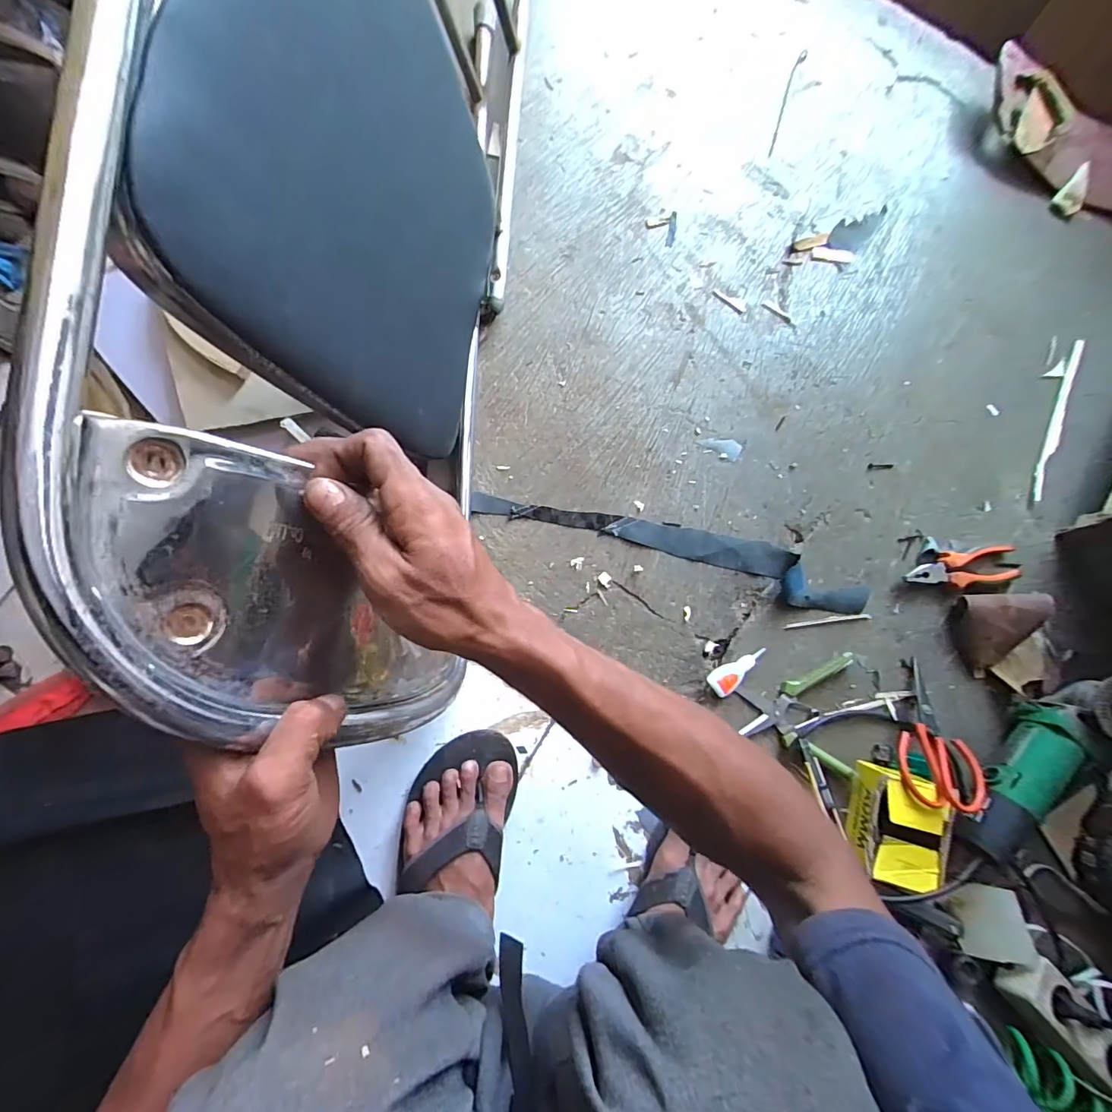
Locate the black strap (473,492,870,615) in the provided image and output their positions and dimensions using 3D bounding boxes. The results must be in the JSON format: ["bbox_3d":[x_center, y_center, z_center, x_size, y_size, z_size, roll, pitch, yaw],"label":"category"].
[{"bbox_3d":[0.154,-0.017,0.614,0.518,0.020,0.066,16,83,0],"label":"black strap"}]

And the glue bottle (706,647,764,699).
[{"bbox_3d":[0.227,0.142,0.603,0.076,0.024,0.028,-37,86,-6],"label":"glue bottle"}]

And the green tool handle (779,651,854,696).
[{"bbox_3d":[0.328,0.150,0.605,0.100,0.009,0.020,-25,84,-5],"label":"green tool handle"}]

